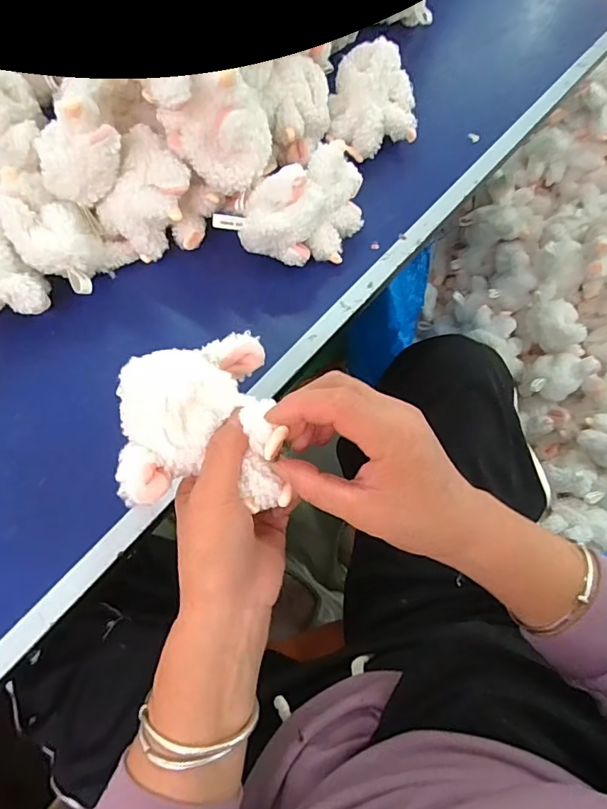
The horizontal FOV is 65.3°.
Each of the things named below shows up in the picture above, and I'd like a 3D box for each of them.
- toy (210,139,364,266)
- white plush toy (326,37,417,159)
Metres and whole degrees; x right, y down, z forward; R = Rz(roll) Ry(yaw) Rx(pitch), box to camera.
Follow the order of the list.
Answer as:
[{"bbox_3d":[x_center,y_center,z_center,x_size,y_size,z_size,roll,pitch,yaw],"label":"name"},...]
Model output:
[{"bbox_3d":[-0.004,-0.174,0.436,0.136,0.074,0.074,-27,69,-12],"label":"toy"},{"bbox_3d":[0.073,-0.325,0.511,0.090,0.066,0.111,-1,66,-2],"label":"white plush toy"}]

